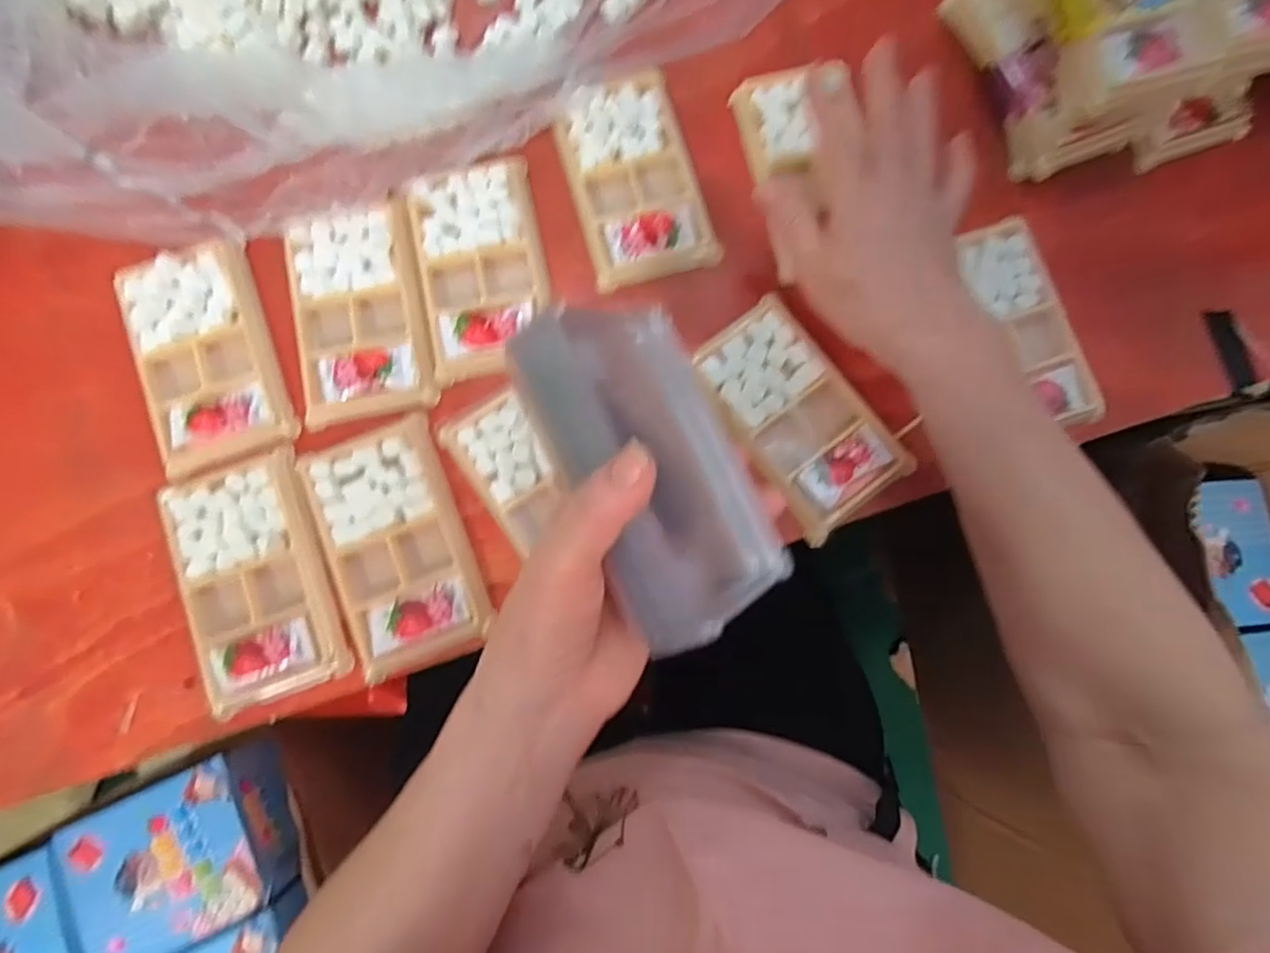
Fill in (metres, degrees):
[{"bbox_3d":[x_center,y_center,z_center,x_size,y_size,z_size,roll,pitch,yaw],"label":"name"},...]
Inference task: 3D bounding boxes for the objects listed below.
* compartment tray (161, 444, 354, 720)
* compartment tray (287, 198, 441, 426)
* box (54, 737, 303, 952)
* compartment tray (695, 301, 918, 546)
[{"bbox_3d":[-0.219,0.059,0.361,0.078,0.014,0.134,-17,82,-3],"label":"compartment tray"},{"bbox_3d":[-0.170,-0.101,0.391,0.076,0.019,0.131,-10,81,-2],"label":"compartment tray"},{"bbox_3d":[-0.441,0.369,0.616,0.181,0.066,0.146,-24,82,-4],"label":"box"},{"bbox_3d":[0.097,-0.036,0.382,0.074,0.019,0.135,-37,83,-5],"label":"compartment tray"}]

